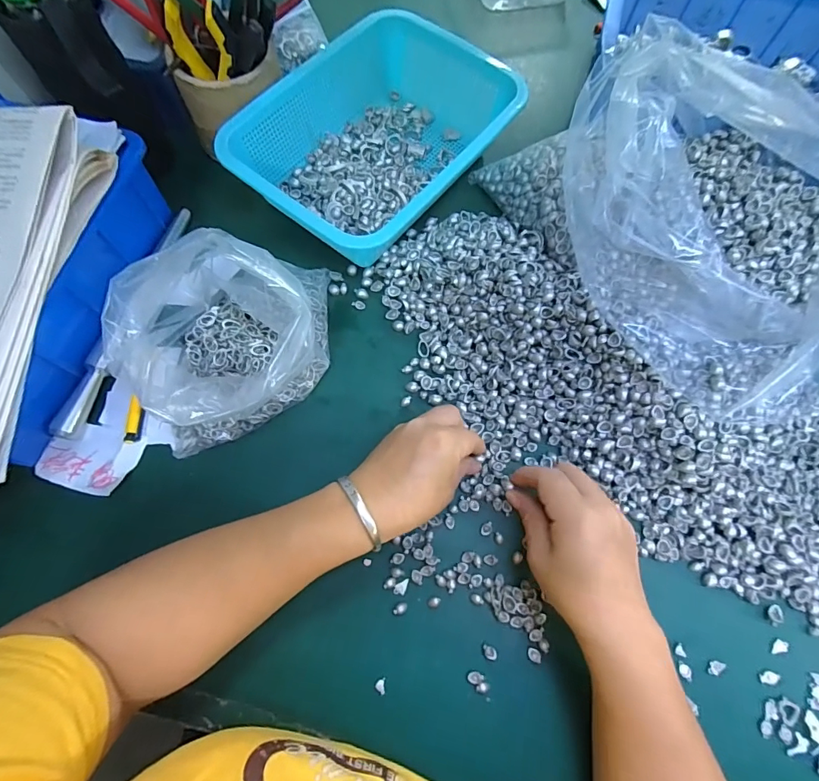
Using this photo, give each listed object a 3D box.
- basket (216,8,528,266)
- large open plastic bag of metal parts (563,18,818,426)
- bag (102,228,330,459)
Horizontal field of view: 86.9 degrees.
[{"bbox_3d":[-0.026,-0.249,0.433,0.189,0.072,0.258,36,73,12],"label":"basket"},{"bbox_3d":[0.268,-0.131,0.357,0.242,0.119,0.287,-10,70,-5],"label":"large open plastic bag of metal parts"},{"bbox_3d":[-0.145,-0.053,0.352,0.141,0.086,0.192,41,74,13],"label":"bag"}]

